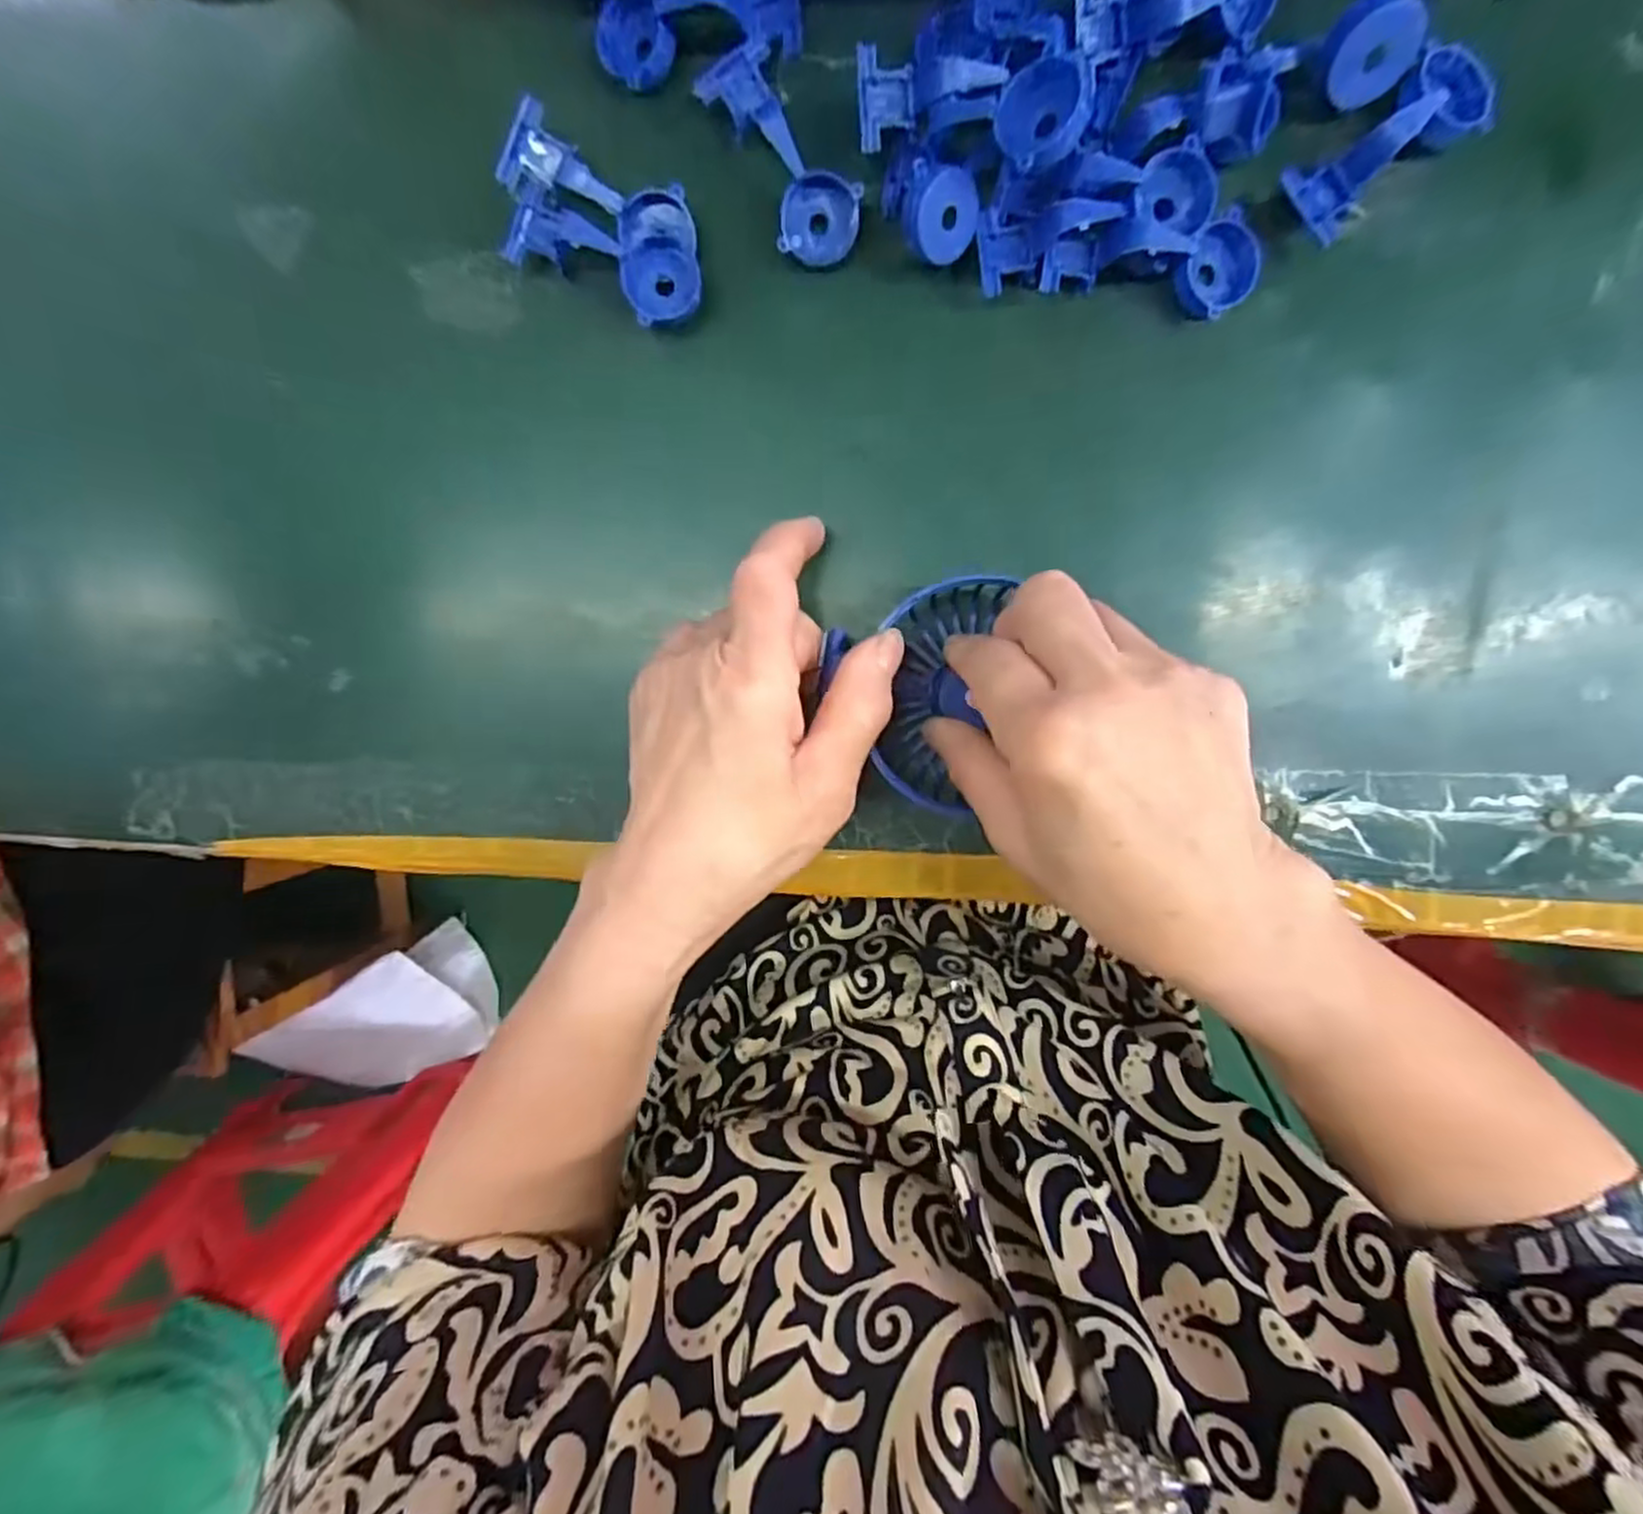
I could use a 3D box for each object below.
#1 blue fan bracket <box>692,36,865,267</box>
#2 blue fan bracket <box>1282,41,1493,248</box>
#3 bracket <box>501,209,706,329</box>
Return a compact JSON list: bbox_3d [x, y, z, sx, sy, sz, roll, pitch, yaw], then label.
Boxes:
[{"bbox_3d":[-0.014,-0.220,0.270,0.031,0.020,0.075,-31,95,7],"label":"blue fan bracket"},{"bbox_3d":[0.195,-0.211,0.254,0.069,0.025,0.030,-37,95,7],"label":"blue fan bracket"},{"bbox_3d":[-0.084,-0.187,0.280,0.078,0.022,0.028,17,99,1],"label":"bracket"}]

